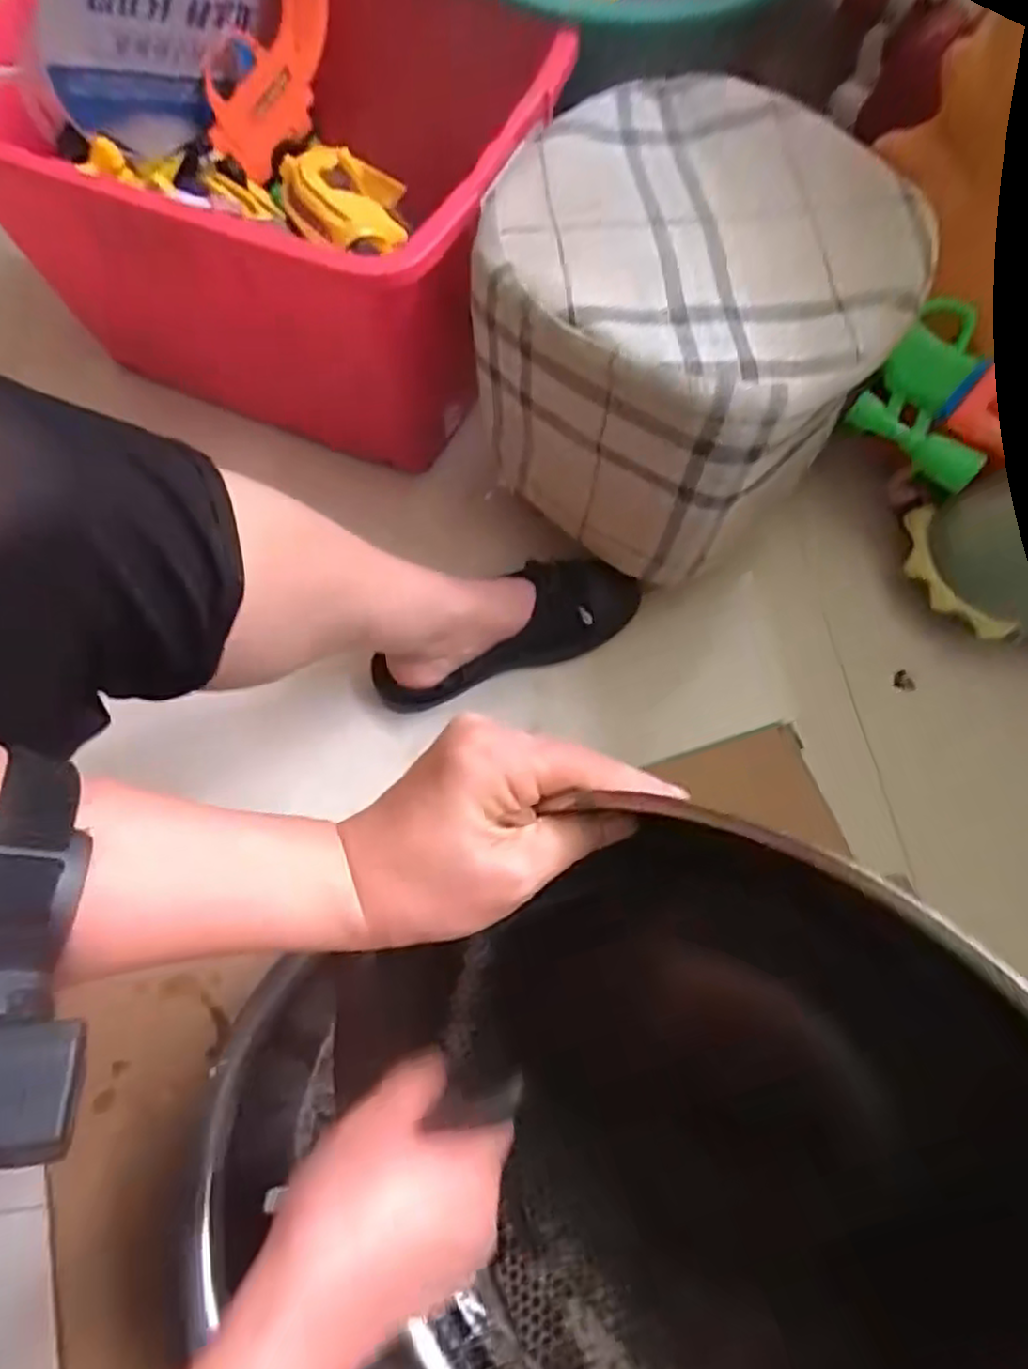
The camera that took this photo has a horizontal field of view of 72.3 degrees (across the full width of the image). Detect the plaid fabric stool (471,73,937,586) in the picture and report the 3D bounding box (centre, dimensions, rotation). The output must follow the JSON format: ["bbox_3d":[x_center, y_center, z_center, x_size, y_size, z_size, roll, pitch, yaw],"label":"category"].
[{"bbox_3d":[0.122,-0.251,0.538,0.265,0.214,0.236,40,73,15],"label":"plaid fabric stool"}]

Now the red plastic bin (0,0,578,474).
[{"bbox_3d":[-0.218,-0.415,0.646,0.468,0.260,0.282,18,69,7],"label":"red plastic bin"}]

